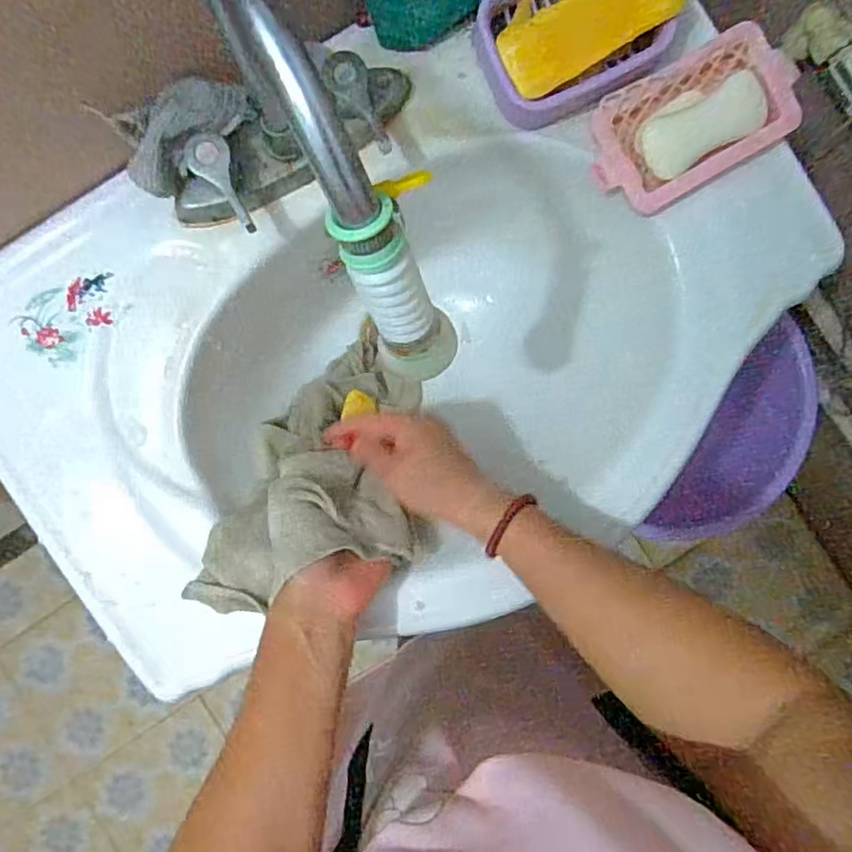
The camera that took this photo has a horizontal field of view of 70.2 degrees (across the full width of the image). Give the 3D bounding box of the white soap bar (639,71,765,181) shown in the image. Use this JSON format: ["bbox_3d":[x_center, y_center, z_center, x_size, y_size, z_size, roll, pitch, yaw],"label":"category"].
[{"bbox_3d":[0.192,-0.207,0.419,0.081,0.018,0.040,-26,88,0],"label":"white soap bar"}]

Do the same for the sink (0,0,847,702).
[{"bbox_3d":[-0.012,-0.061,0.514,0.612,0.187,0.376,-28,88,0],"label":"sink"}]

